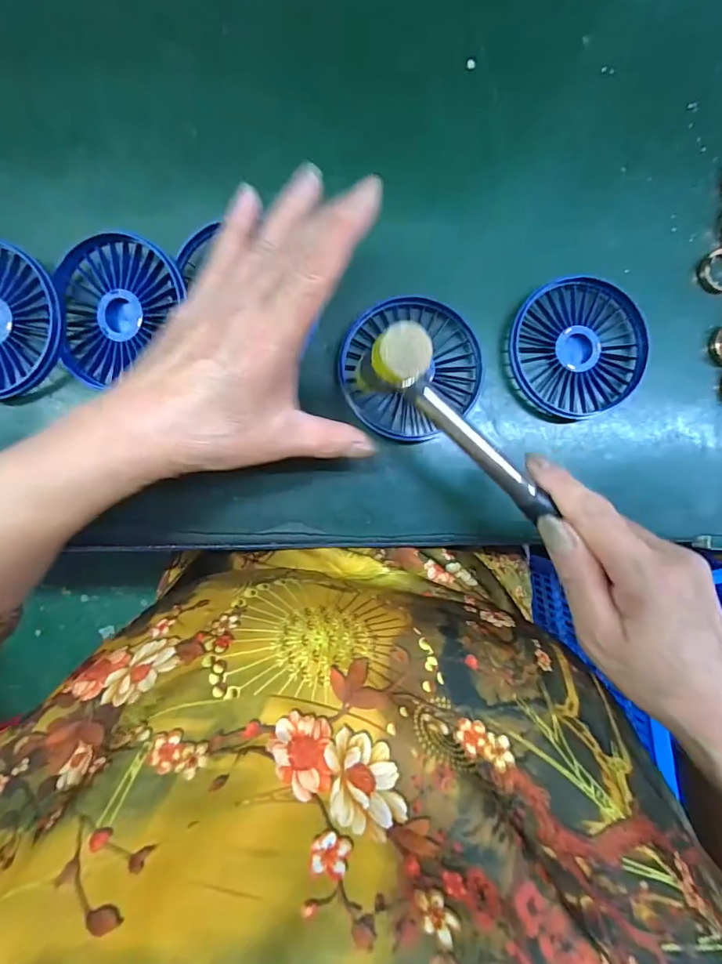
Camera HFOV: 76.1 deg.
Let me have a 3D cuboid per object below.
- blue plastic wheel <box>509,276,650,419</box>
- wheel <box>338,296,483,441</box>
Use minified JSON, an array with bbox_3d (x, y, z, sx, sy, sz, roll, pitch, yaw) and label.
[{"bbox_3d":[0.137,-0.086,0.294,0.085,0.014,0.082,0,89,-4],"label":"blue plastic wheel"},{"bbox_3d":[0.031,-0.070,0.290,0.087,0.015,0.084,0,89,-4],"label":"wheel"}]

